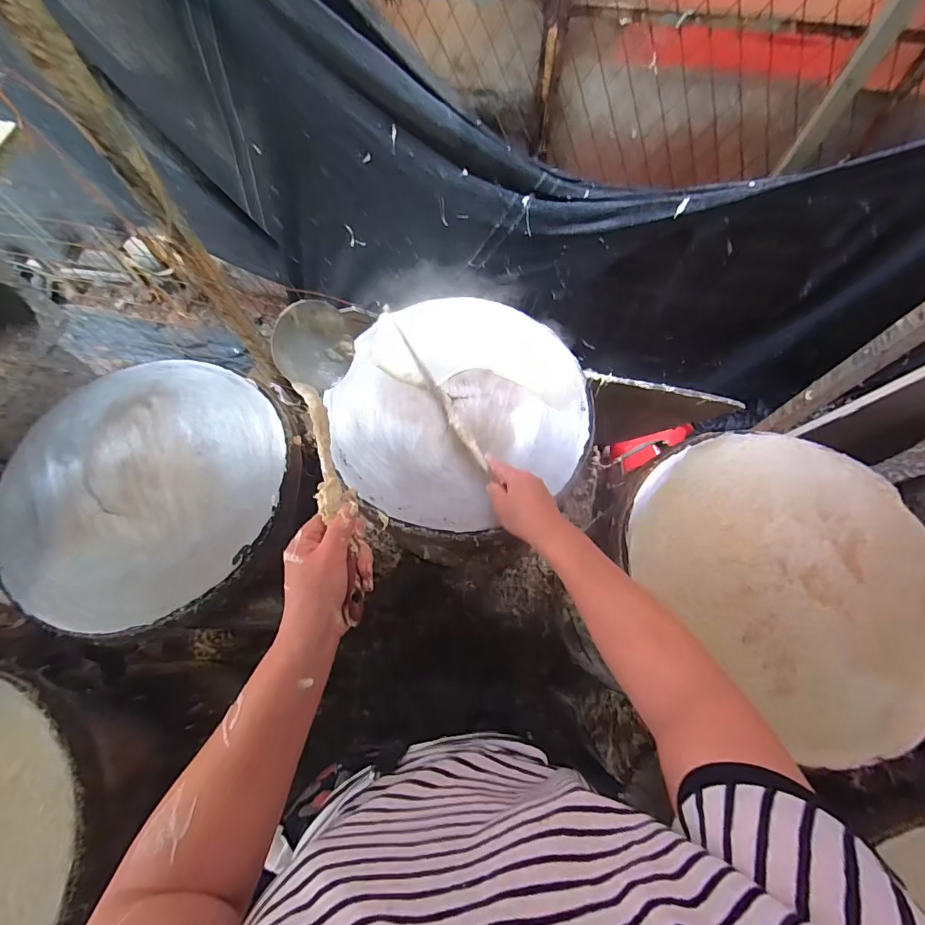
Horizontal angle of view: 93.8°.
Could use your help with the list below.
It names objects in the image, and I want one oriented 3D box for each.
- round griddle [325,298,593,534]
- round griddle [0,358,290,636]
[{"bbox_3d":[-0.005,-0.088,0.608,0.357,0.032,0.339,0,67,0],"label":"round griddle"},{"bbox_3d":[-0.426,0.025,0.570,0.362,0.035,0.355,0,67,0],"label":"round griddle"}]

